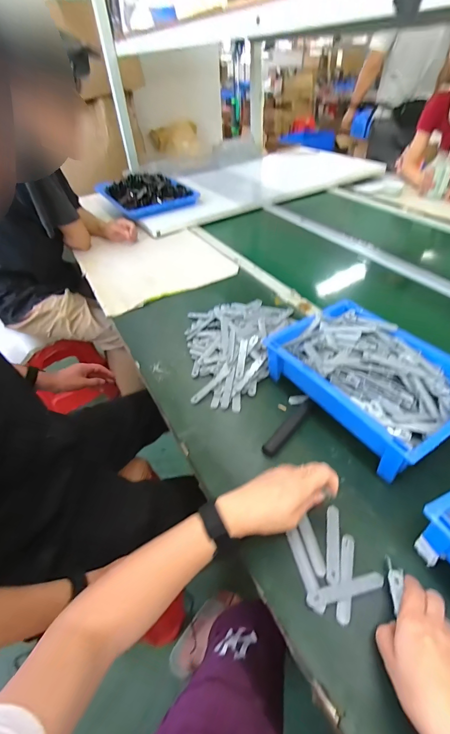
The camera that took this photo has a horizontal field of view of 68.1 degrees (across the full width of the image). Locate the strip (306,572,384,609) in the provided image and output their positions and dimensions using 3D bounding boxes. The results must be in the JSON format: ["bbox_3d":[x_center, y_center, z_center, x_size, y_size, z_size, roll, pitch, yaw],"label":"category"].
[{"bbox_3d":[0.138,0.255,0.383,0.094,0.009,0.015,-12,43,-9],"label":"strip"}]

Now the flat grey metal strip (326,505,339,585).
[{"bbox_3d":[0.138,0.222,0.424,0.015,0.004,0.095,7,44,12],"label":"flat grey metal strip"}]

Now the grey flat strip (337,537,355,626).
[{"bbox_3d":[0.144,0.251,0.398,0.016,0.005,0.096,11,45,16],"label":"grey flat strip"}]

